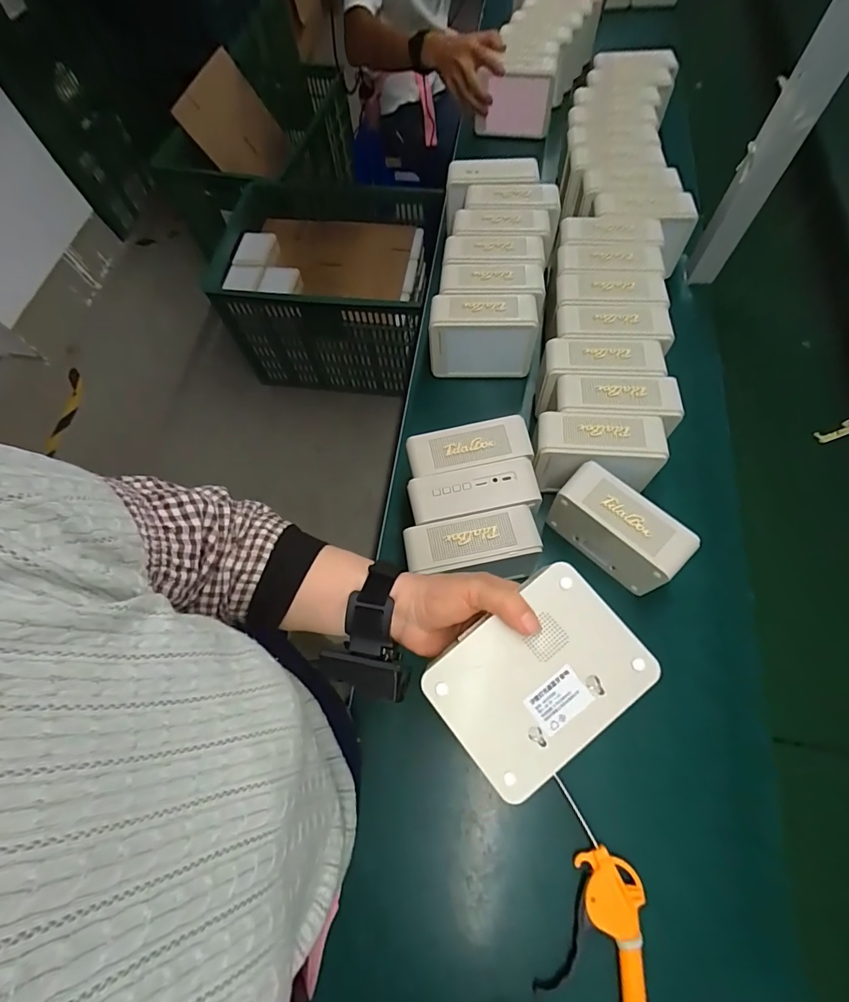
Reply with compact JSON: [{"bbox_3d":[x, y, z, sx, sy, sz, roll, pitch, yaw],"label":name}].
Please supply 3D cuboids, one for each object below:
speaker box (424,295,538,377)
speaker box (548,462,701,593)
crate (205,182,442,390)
[{"bbox_3d":[0.078,-0.225,0.628,0.137,0.100,0.055,2,67,4],"label":"speaker box"},{"bbox_3d":[0.209,0.032,0.503,0.058,0.092,0.138,-43,71,-14],"label":"speaker box"},{"bbox_3d":[-0.317,-0.702,1.542,0.670,0.396,0.509,5,67,5],"label":"crate"}]

